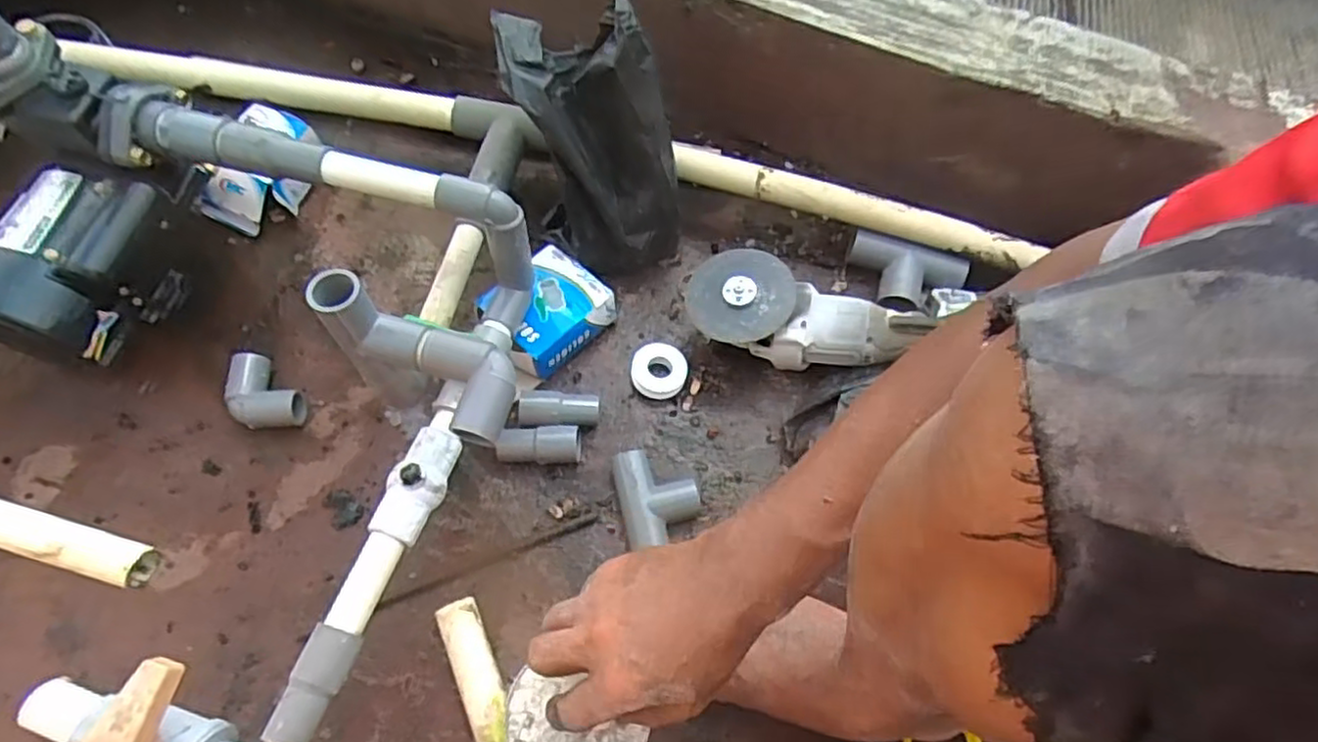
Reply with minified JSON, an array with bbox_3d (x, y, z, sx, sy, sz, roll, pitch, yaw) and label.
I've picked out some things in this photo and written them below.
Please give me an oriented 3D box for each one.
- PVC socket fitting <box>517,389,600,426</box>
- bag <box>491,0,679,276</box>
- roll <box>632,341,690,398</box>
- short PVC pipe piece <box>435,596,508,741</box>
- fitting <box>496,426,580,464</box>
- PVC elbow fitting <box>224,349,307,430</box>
[{"bbox_3d":[-0.092,0.034,0.661,0.073,0.027,0.034,-1,66,-3],"label":"PVC socket fitting"},{"bbox_3d":[-0.065,-0.211,0.667,0.117,0.220,0.181,-31,71,-15],"label":"bag"},{"bbox_3d":[0.000,0.000,0.684,0.052,0.020,0.052,1,66,-3],"label":"roll"},{"bbox_3d":[-0.140,0.249,0.563,0.033,0.034,0.134,-22,69,-12],"label":"short PVC pipe piece"},{"bbox_3d":[-0.108,0.068,0.647,0.074,0.028,0.032,-1,66,-3],"label":"fitting"},{"bbox_3d":[-0.364,0.025,0.655,0.086,0.028,0.052,42,71,14],"label":"PVC elbow fitting"}]

